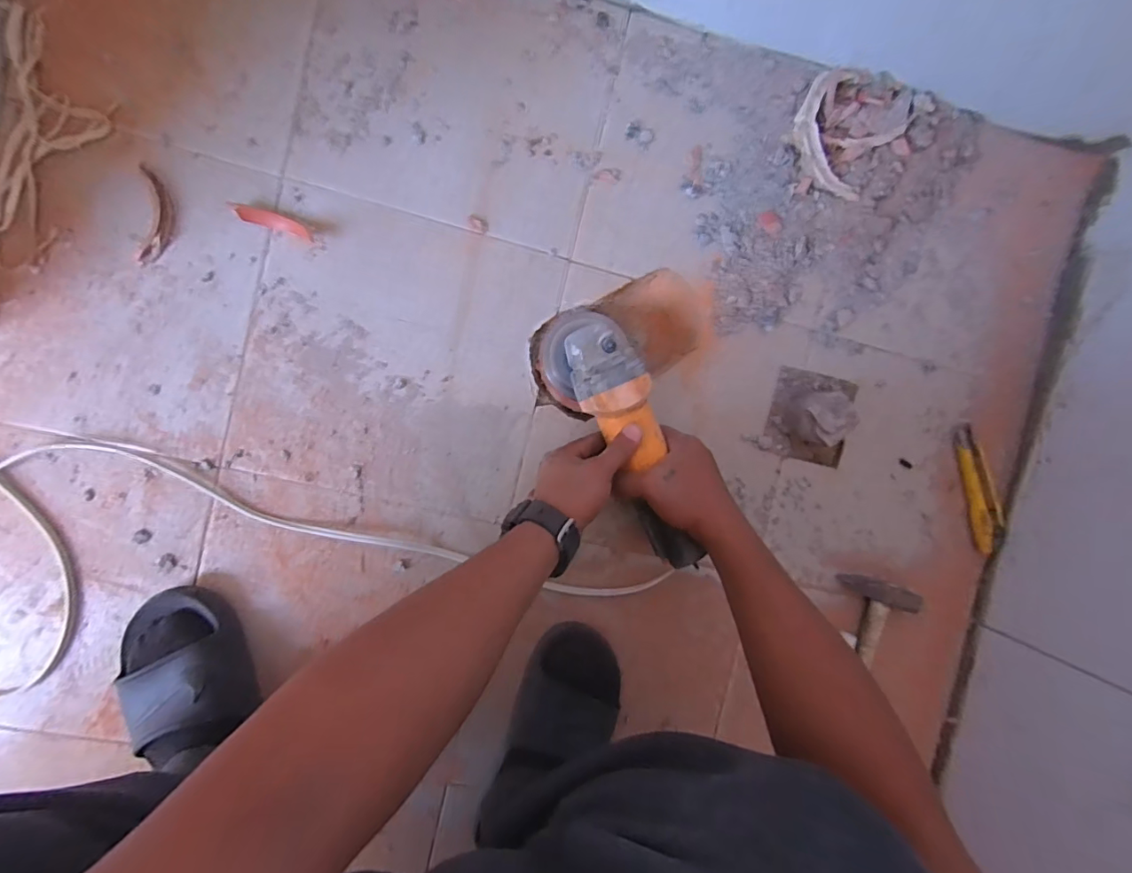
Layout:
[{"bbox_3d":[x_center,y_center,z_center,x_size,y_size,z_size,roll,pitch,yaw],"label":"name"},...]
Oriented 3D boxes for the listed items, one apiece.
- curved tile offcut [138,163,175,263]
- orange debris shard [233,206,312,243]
[{"bbox_3d":[-0.396,-0.214,0.478,0.029,0.005,0.089,4,94,-7],"label":"curved tile offcut"},{"bbox_3d":[-0.287,-0.212,0.491,0.071,0.012,0.016,16,92,-8],"label":"orange debris shard"}]

